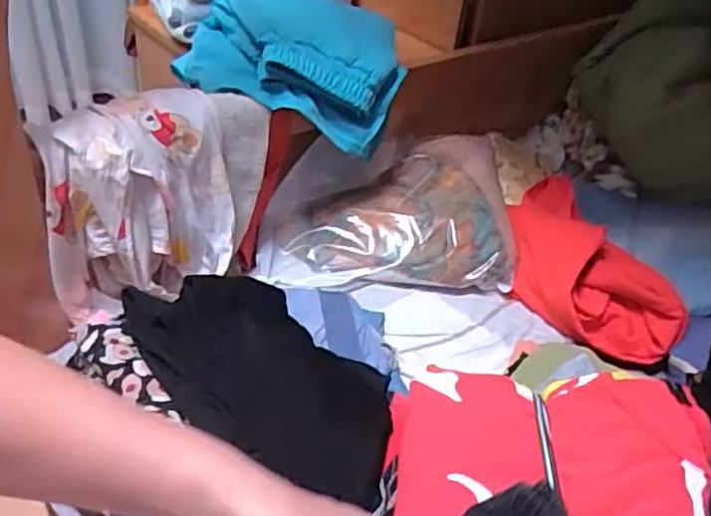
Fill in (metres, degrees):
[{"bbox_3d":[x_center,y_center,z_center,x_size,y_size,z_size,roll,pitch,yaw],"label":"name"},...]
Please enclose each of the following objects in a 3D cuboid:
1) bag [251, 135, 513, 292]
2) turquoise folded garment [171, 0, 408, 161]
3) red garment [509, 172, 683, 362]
[{"bbox_3d":[0.044,-0.077,0.911,0.358,0.124,0.239,1,39,-8],"label":"bag"},{"bbox_3d":[-0.088,-0.253,0.835,0.284,0.126,0.213,1,39,-8],"label":"turquoise folded garment"},{"bbox_3d":[0.287,0.005,0.872,0.140,0.106,0.336,-3,40,-13],"label":"red garment"}]

